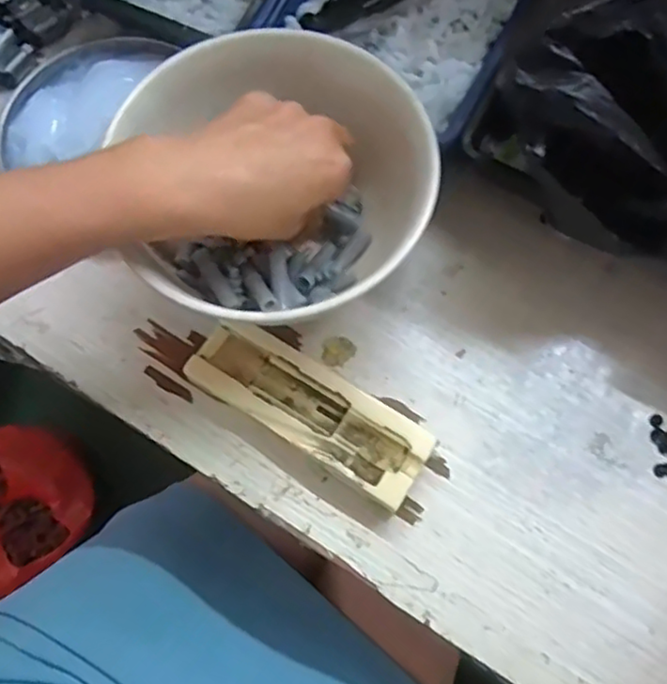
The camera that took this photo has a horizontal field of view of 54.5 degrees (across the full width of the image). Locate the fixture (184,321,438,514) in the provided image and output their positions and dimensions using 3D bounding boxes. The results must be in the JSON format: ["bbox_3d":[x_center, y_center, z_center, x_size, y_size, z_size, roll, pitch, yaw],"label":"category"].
[{"bbox_3d":[-0.014,0.037,0.357,0.136,0.026,0.044,31,75,11],"label":"fixture"}]

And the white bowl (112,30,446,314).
[{"bbox_3d":[-0.030,-0.084,0.351,0.156,0.072,0.145,0,72,1],"label":"white bowl"}]

